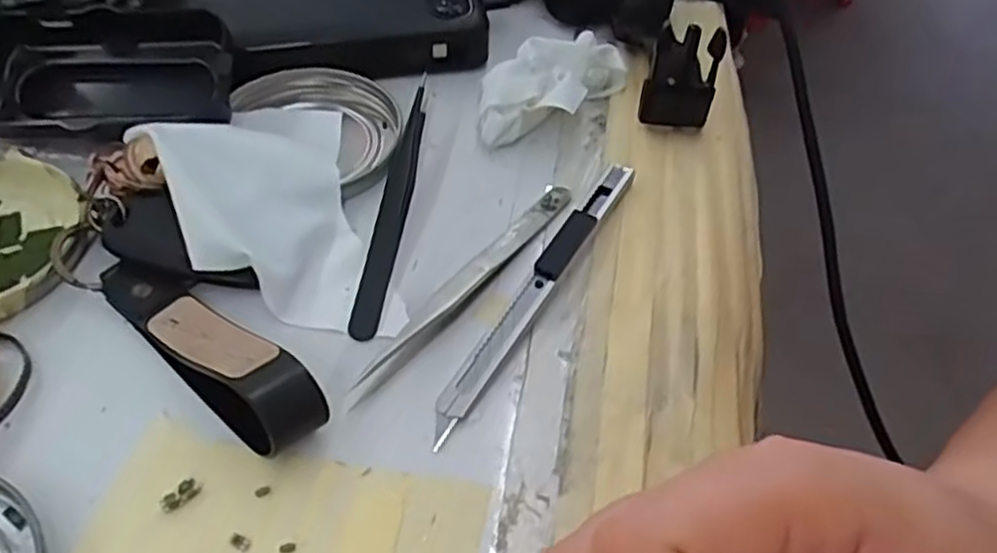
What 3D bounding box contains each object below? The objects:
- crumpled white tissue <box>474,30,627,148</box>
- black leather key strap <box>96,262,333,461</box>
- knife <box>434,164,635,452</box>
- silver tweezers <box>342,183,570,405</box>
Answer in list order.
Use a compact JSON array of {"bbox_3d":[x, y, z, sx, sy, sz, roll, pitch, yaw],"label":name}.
[{"bbox_3d":[0.022,-0.084,0.341,0.078,0.022,0.041,-36,61,-28],"label":"crumpled white tissue"},{"bbox_3d":[-0.095,0.019,0.246,0.102,0.025,0.023,36,57,24],"label":"black leather key strap"},{"bbox_3d":[0.014,0.003,0.274,0.010,0.012,0.134,27,54,18],"label":"knife"},{"bbox_3d":[-0.009,0.000,0.278,0.011,0.008,0.122,31,55,21],"label":"silver tweezers"}]

